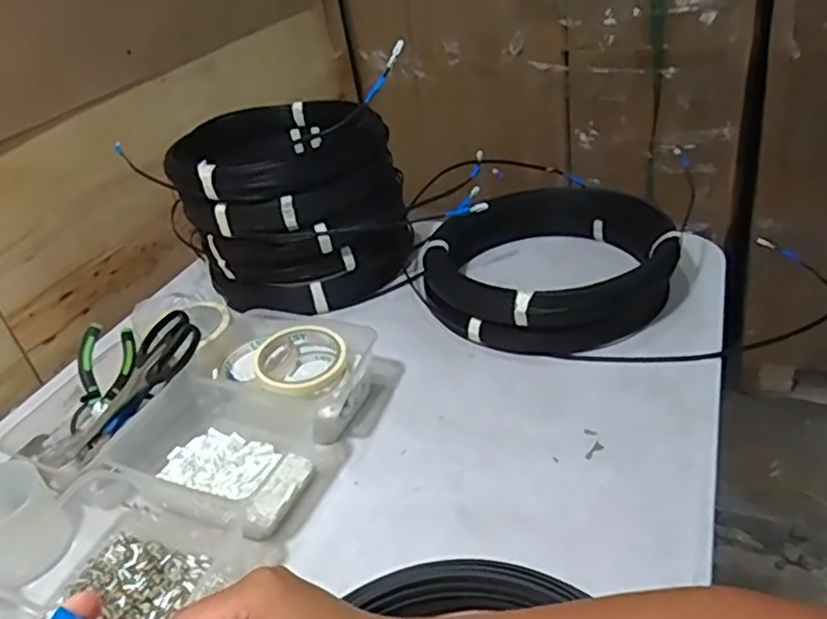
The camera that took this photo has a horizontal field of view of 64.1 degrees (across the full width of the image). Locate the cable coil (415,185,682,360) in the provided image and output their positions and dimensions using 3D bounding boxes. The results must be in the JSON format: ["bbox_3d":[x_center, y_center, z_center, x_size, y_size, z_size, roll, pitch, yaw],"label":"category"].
[{"bbox_3d":[0.166,-0.050,0.784,0.238,0.099,0.263,22,44,40],"label":"cable coil"}]

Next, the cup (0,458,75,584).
[{"bbox_3d":[-0.352,0.183,0.575,0.084,0.074,0.079,15,40,36],"label":"cup"}]

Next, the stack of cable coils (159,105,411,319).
[{"bbox_3d":[-0.172,-0.145,0.892,0.251,0.185,0.279,-17,33,-10],"label":"stack of cable coils"}]

